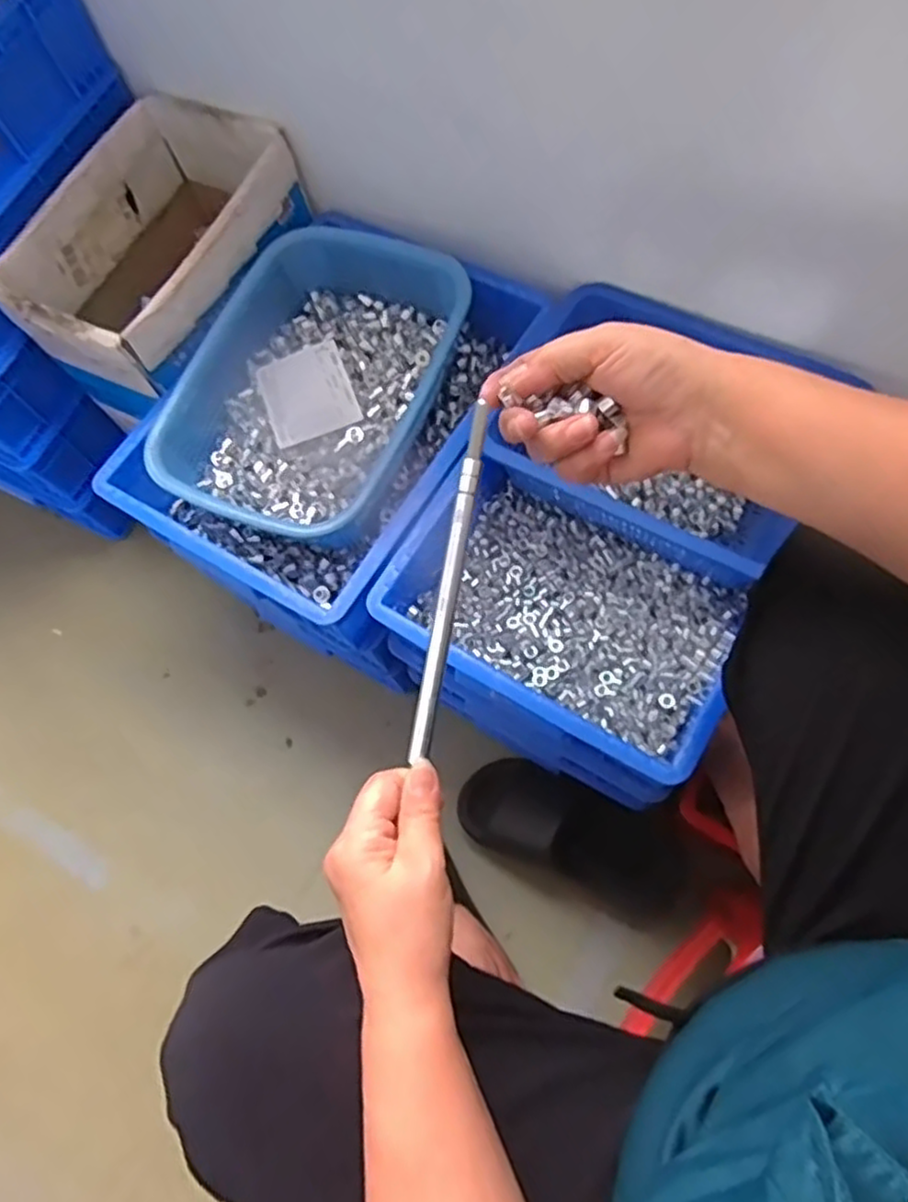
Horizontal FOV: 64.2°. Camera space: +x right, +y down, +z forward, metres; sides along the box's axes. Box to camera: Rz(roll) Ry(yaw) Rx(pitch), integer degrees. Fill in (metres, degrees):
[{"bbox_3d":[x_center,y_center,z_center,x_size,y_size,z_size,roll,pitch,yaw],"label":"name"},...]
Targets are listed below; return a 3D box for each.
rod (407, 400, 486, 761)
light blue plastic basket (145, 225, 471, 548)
[{"bbox_3d":[-0.003,-0.006,0.395,0.010,0.008,0.194,12,98,9],"label":"rod"},{"bbox_3d":[-0.147,-0.224,0.745,0.243,0.098,0.338,22,73,14],"label":"light blue plastic basket"}]

